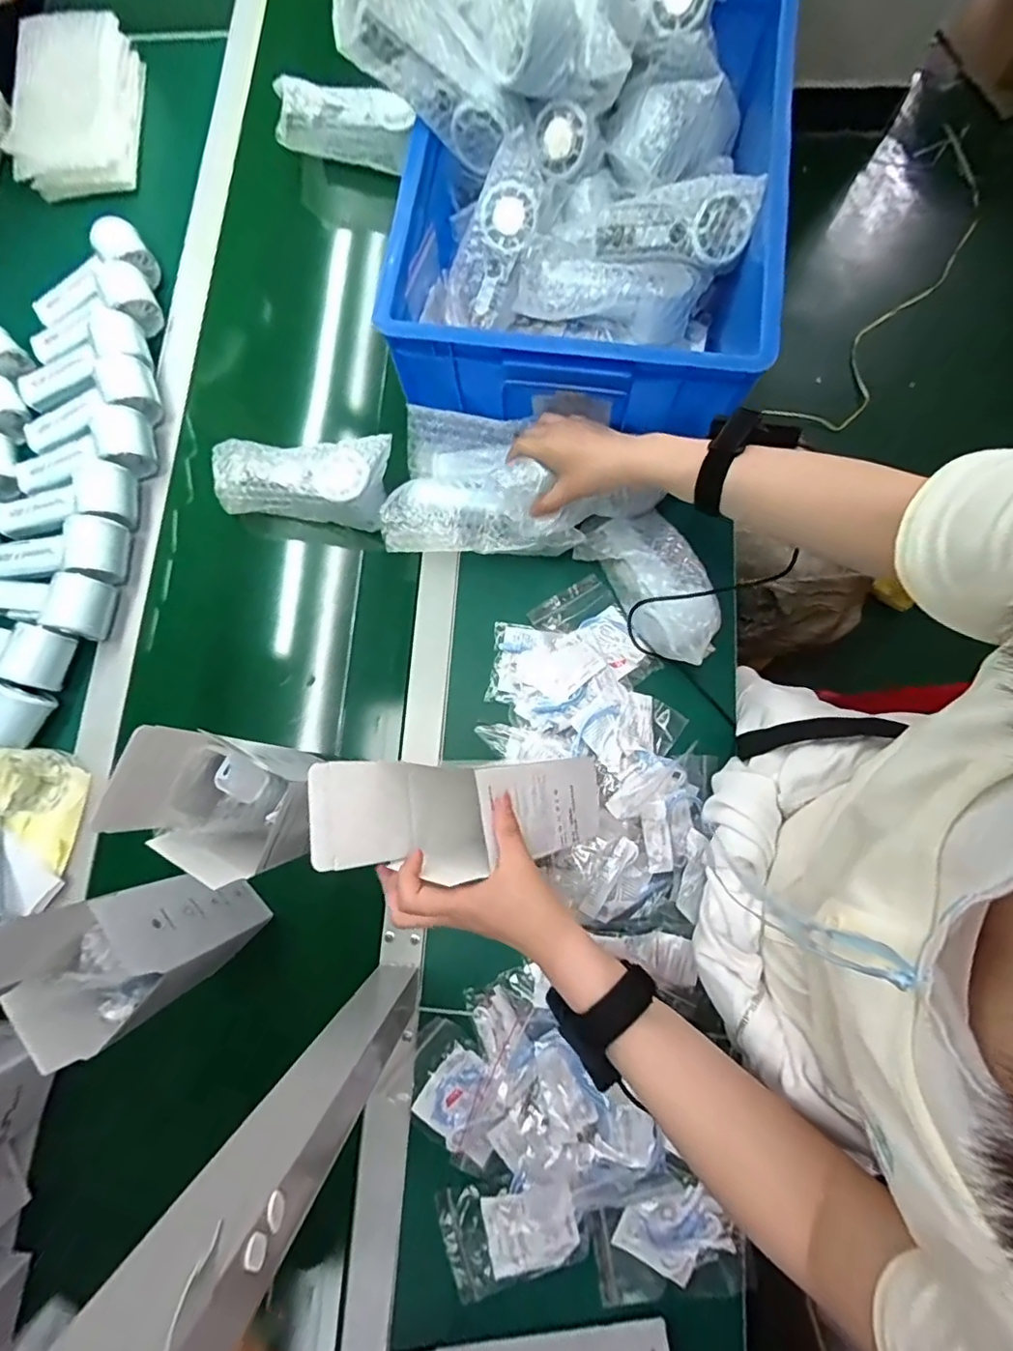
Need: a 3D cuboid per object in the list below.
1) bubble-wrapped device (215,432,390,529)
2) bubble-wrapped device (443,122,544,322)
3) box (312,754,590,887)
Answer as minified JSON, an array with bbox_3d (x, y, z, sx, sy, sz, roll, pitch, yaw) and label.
[{"bbox_3d":[-0.219,-0.213,0.590,0.184,0.055,0.076,7,79,2],"label":"bubble-wrapped device"},{"bbox_3d":[-0.011,-0.430,0.541,0.057,0.032,0.158,32,117,7],"label":"bubble-wrapped device"},{"bbox_3d":[-0.017,0.099,0.404,0.238,0.059,0.076,3,78,-28],"label":"box"}]

